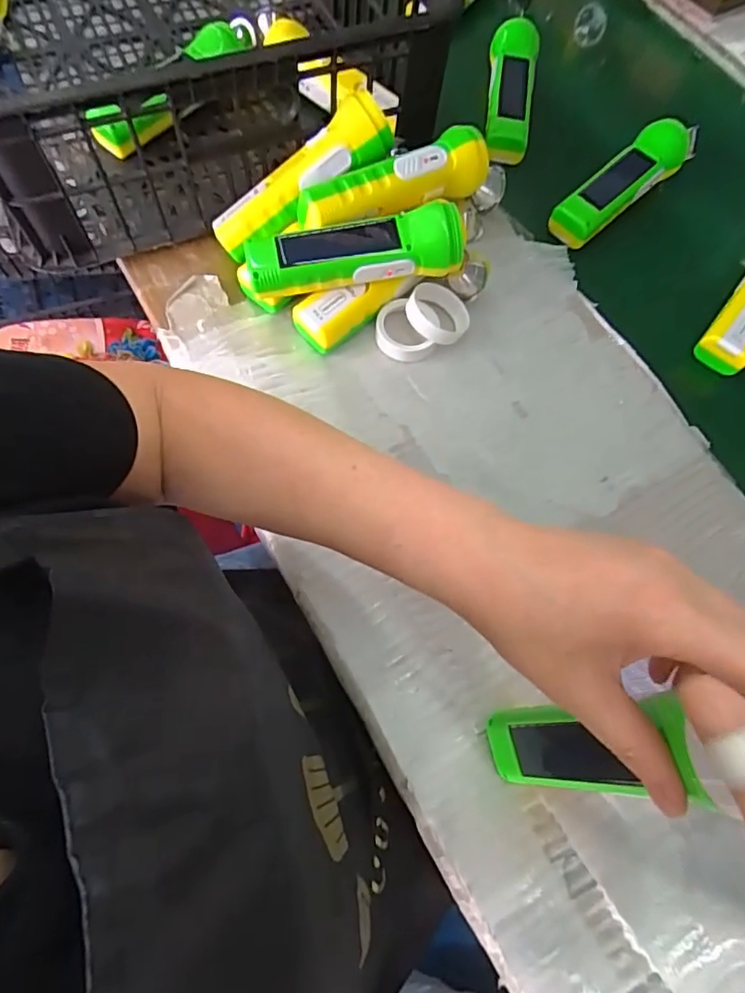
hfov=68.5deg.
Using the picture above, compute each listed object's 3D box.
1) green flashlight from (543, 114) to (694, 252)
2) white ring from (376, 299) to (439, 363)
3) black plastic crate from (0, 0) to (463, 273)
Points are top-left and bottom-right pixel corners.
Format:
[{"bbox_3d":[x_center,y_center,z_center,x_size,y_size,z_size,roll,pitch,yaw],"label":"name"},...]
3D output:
[{"bbox_3d":[0.228,-0.287,0.493,0.154,0.041,0.040,-39,75,-13],"label":"green flashlight"},{"bbox_3d":[0.029,-0.141,0.453,0.048,0.018,0.053,14,71,5],"label":"white ring"},{"bbox_3d":[-0.205,-0.476,0.492,0.369,0.175,0.511,-26,72,-9],"label":"black plastic crate"}]

